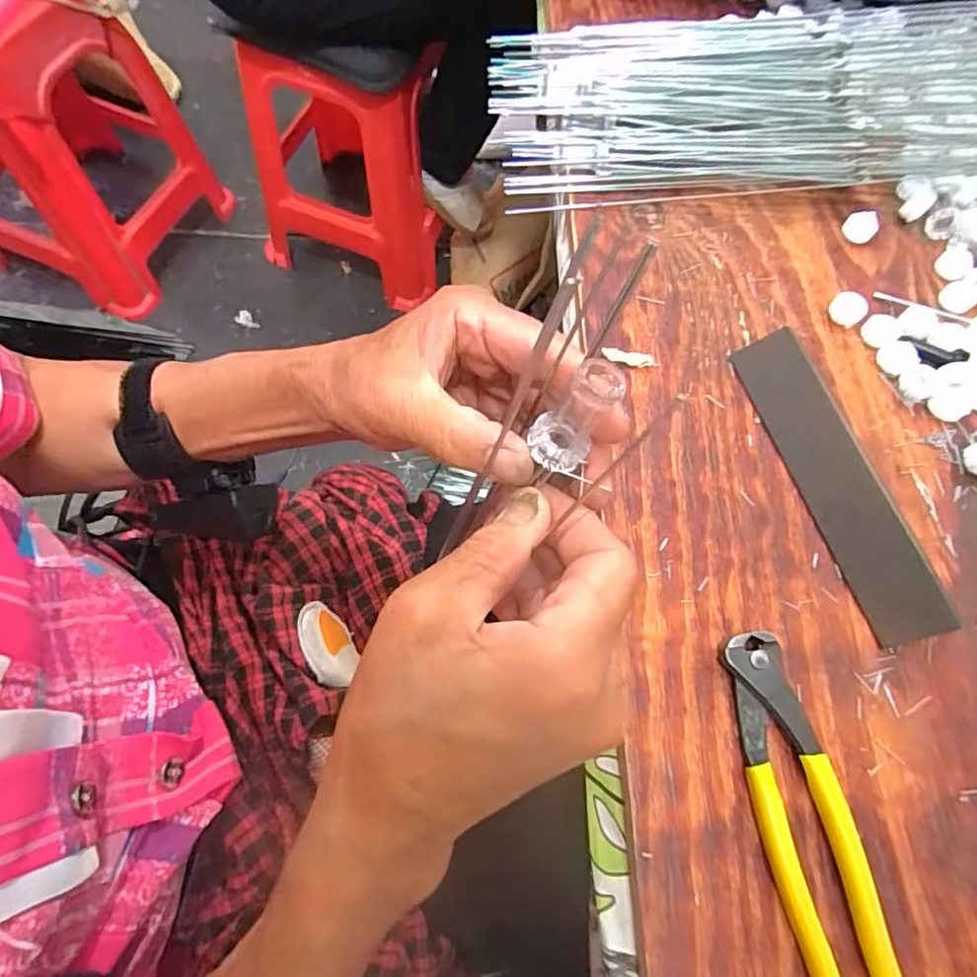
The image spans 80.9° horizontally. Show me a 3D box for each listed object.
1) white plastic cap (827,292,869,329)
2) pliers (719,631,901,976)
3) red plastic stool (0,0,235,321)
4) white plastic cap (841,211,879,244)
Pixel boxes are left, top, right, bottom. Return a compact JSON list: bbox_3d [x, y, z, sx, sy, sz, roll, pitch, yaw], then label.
[{"bbox_3d":[0.246,-0.123,0.392,0.022,0.012,0.023,1,68,-4],"label":"white plastic cap"},{"bbox_3d":[0.150,0.155,0.275,0.041,0.014,0.164,-8,69,-7],"label":"pliers"},{"bbox_3d":[-0.806,-0.680,1.044,0.383,0.433,0.383,29,69,7],"label":"red plastic stool"},{"bbox_3d":[0.275,-0.193,0.423,0.022,0.013,0.022,1,68,-4],"label":"white plastic cap"}]

